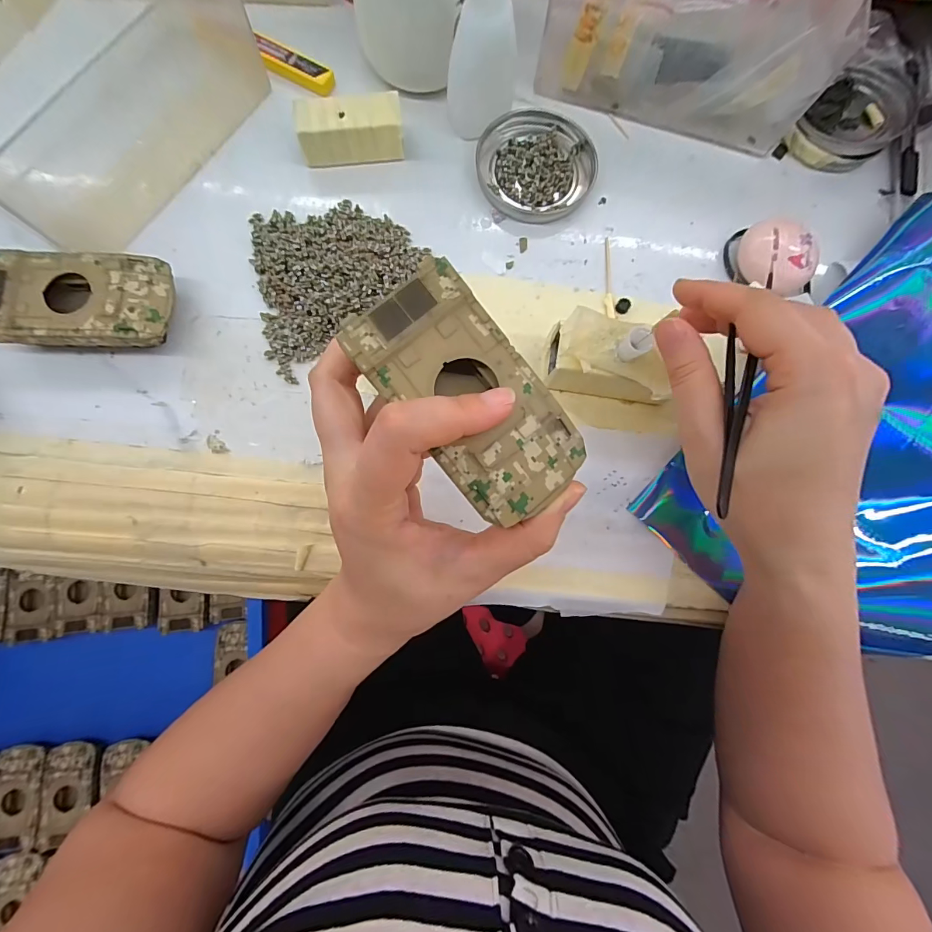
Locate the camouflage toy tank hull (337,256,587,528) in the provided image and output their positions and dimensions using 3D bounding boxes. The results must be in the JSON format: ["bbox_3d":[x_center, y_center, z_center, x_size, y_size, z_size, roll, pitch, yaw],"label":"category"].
[{"bbox_3d":[0.001,-0.026,0.166,0.049,0.023,0.096,-38,96,-7],"label":"camouflage toy tank hull"}]

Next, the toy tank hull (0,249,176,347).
[{"bbox_3d":[-0.215,-0.092,0.241,0.093,0.025,0.052,0,80,-3],"label":"toy tank hull"}]

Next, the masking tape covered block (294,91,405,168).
[{"bbox_3d":[-0.073,-0.214,0.268,0.063,0.023,0.032,-7,80,-4],"label":"masking tape covered block"}]

